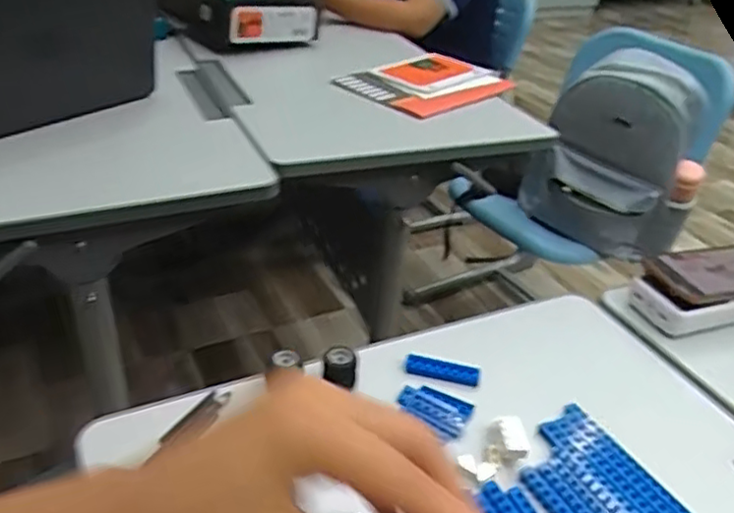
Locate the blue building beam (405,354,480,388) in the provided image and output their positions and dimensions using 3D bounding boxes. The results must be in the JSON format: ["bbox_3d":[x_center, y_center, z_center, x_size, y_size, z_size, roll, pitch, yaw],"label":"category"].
[{"bbox_3d":[0.065,0.098,0.569,0.063,0.012,0.018,11,34,9],"label":"blue building beam"}]

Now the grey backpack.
[{"bbox_3d":[0.467,-0.184,1.251,0.285,0.368,0.126,12,34,11],"label":"grey backpack"}]

